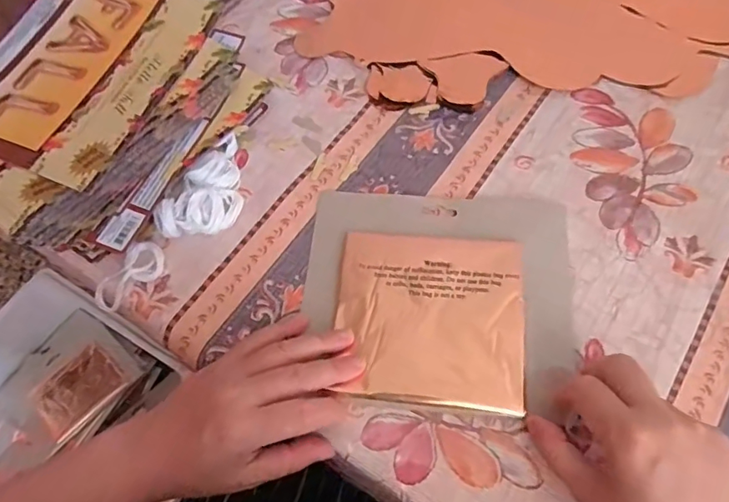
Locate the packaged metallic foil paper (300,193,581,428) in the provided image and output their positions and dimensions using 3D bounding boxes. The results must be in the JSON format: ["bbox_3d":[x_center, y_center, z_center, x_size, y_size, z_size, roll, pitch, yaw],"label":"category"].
[{"bbox_3d":[0.055,0.030,0.358,0.194,0.010,0.159,5,65,4],"label":"packaged metallic foil paper"}]

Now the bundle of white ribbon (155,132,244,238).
[{"bbox_3d":[-0.120,-0.048,0.395,0.045,0.027,0.098,23,68,12],"label":"bundle of white ribbon"}]

